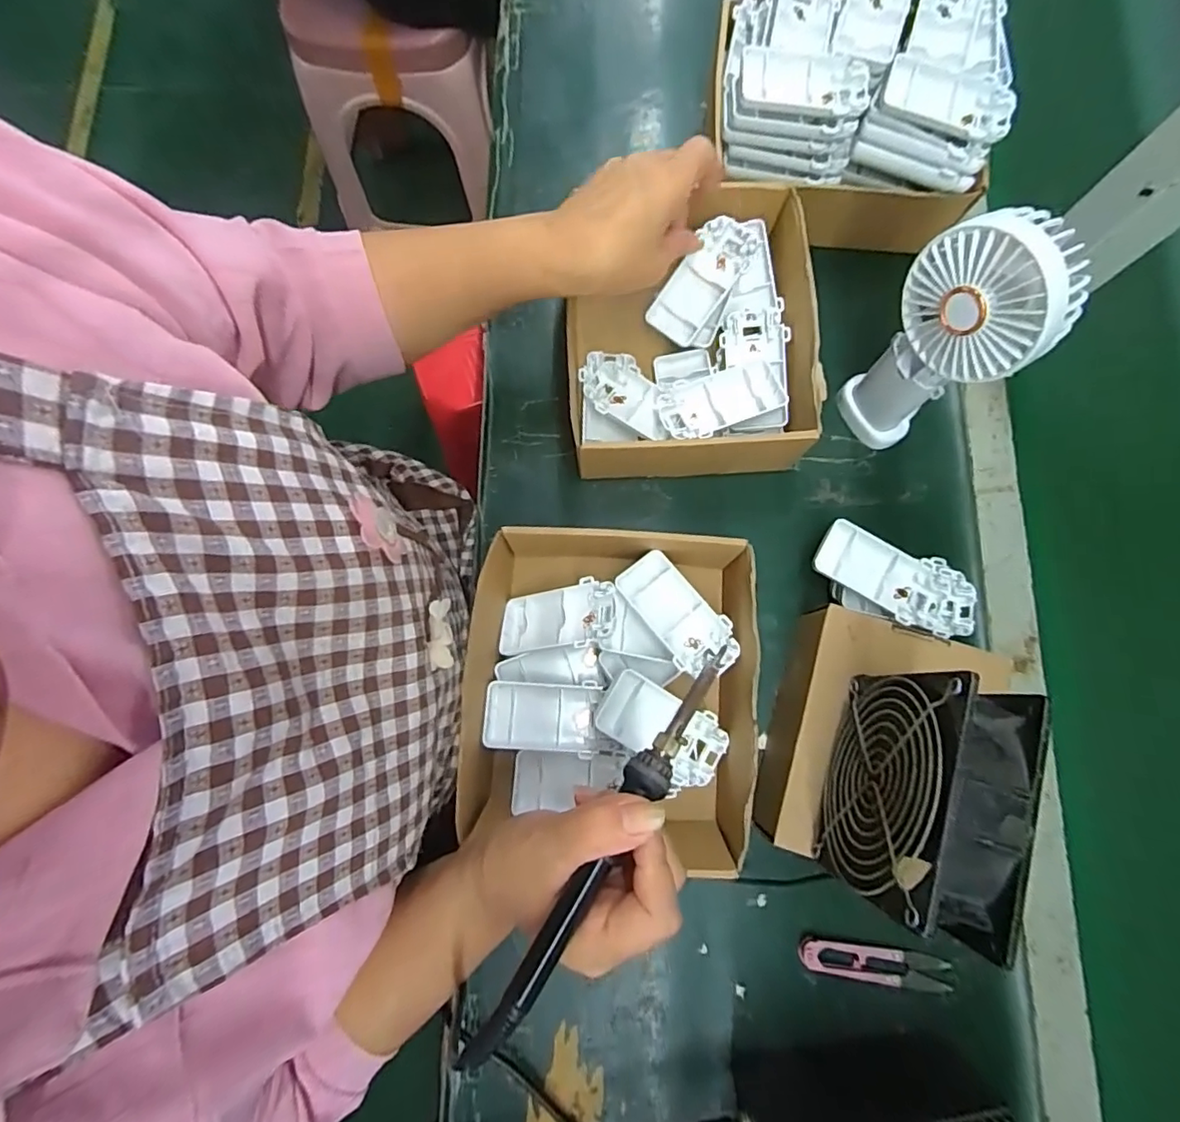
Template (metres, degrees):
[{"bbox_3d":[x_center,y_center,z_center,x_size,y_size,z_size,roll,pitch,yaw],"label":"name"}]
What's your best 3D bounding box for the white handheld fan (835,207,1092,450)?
[{"bbox_3d":[0.229,-0.141,0.372,0.041,0.190,0.088,-24,80,-3],"label":"white handheld fan"}]

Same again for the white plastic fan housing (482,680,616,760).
[{"bbox_3d":[-0.031,0.112,0.397,0.085,0.015,0.048,0,79,1],"label":"white plastic fan housing"}]

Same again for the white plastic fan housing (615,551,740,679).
[{"bbox_3d":[0.063,0.037,0.389,0.047,0.013,0.094,-36,81,-5],"label":"white plastic fan housing"}]

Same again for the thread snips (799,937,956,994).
[{"bbox_3d":[0.197,0.279,0.383,0.104,0.013,0.022,8,80,3],"label":"thread snips"}]

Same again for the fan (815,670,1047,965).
[{"bbox_3d":[0.176,0.123,0.301,0.045,0.112,0.117,17,80,4],"label":"fan"}]

